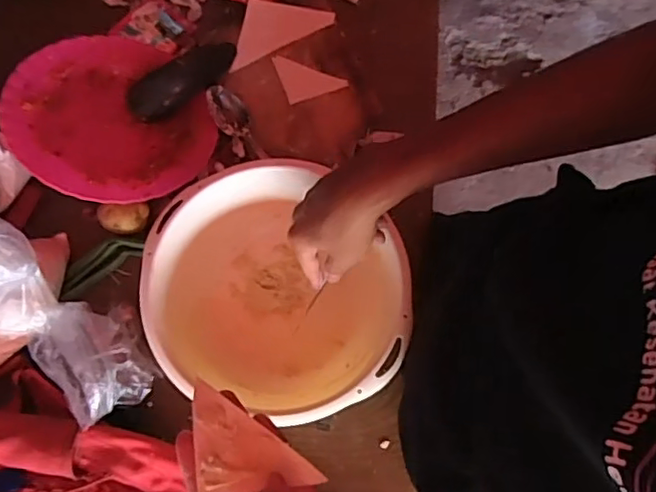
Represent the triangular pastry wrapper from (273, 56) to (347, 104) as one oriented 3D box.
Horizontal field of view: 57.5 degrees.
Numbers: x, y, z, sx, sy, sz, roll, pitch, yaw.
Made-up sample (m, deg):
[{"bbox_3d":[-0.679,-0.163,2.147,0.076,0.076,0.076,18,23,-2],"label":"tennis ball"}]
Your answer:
[{"bbox_3d":[-0.022,-0.205,0.707,0.071,0.005,0.061,-19,75,-5],"label":"triangular pastry wrapper"}]

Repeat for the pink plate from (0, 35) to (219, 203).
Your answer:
[{"bbox_3d":[-0.244,-0.137,0.664,0.204,0.037,0.209,9,61,-16],"label":"pink plate"}]

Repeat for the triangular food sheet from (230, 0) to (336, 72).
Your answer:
[{"bbox_3d":[-0.066,-0.269,0.719,0.132,0.006,0.070,-28,76,-8],"label":"triangular food sheet"}]

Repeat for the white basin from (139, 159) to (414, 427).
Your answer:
[{"bbox_3d":[-0.047,0.045,0.602,0.252,0.113,0.230,0,74,0],"label":"white basin"}]

